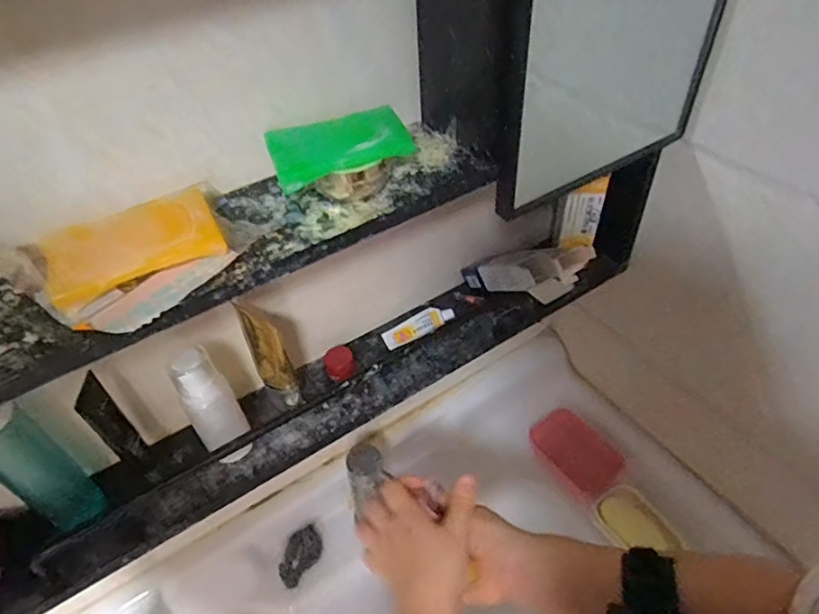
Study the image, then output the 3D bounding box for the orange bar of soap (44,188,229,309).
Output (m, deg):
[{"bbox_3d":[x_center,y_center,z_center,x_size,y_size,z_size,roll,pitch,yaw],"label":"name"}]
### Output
[{"bbox_3d":[-0.186,-0.043,0.368,0.107,0.018,0.070,-20,48,-15],"label":"orange bar of soap"}]

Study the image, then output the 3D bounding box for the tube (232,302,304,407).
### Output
[{"bbox_3d":[-0.132,0.050,0.513,0.023,0.118,0.040,-34,52,-26],"label":"tube"}]

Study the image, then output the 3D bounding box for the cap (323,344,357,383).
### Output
[{"bbox_3d":[-0.075,0.061,0.581,0.031,0.019,0.035,-14,46,-9],"label":"cap"}]

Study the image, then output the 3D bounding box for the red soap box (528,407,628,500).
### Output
[{"bbox_3d":[0.257,0.218,0.827,0.101,0.037,0.124,-30,51,-23],"label":"red soap box"}]

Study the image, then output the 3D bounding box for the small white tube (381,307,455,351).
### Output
[{"bbox_3d":[0.010,0.021,0.623,0.084,0.018,0.028,-22,48,-16],"label":"small white tube"}]

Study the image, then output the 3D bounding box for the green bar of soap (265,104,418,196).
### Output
[{"bbox_3d":[-0.052,-0.121,0.408,0.101,0.022,0.054,-16,47,-10],"label":"green bar of soap"}]

